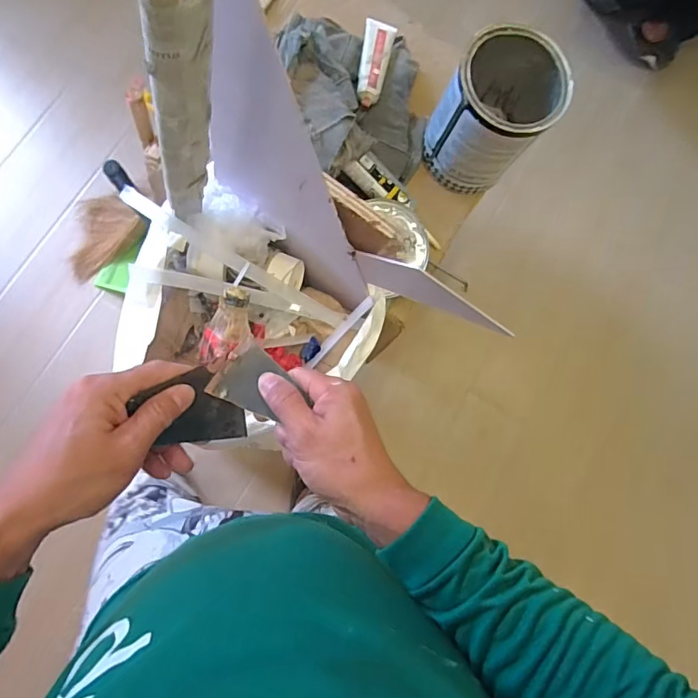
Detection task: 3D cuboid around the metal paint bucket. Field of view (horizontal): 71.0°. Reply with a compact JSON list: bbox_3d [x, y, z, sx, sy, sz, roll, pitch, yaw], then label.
[{"bbox_3d":[0.219,-0.361,0.756,0.149,0.184,0.158,1,84,-8],"label":"metal paint bucket"}]

